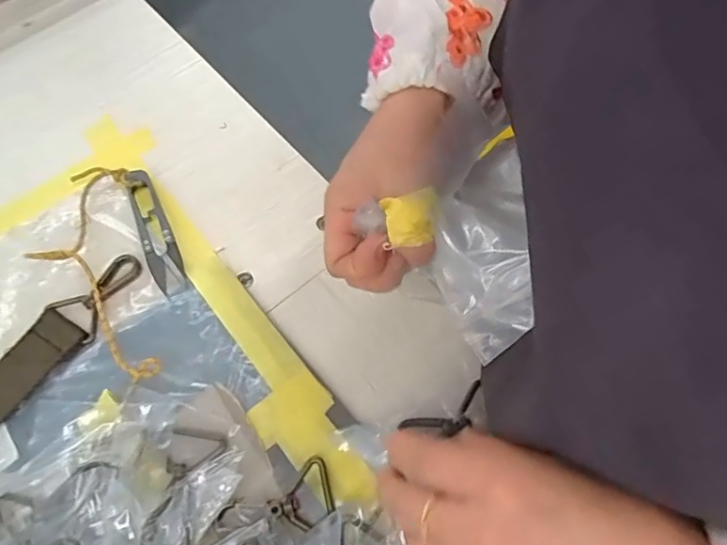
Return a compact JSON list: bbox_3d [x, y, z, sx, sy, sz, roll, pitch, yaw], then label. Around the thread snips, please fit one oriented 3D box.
[{"bbox_3d":[-0.145,-0.031,0.370,0.022,0.005,0.099,-25,66,-10],"label":"thread snips"}]

